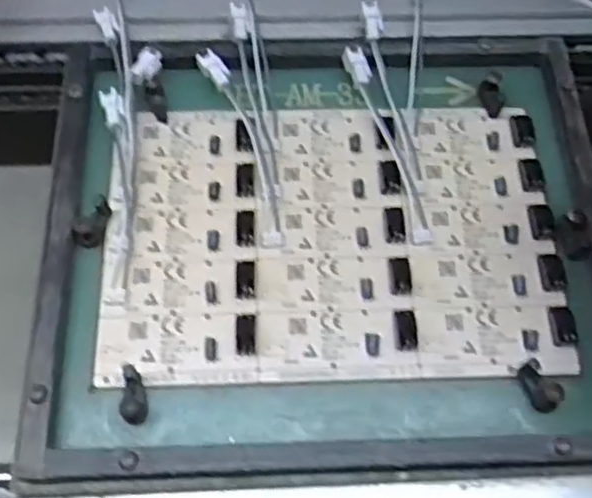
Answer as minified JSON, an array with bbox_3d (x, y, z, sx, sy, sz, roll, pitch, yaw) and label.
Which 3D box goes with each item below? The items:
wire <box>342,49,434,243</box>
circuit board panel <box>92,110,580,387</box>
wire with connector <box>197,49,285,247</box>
[{"bbox_3d":[0.041,-0.049,0.307,0.013,0.019,0.097,-14,62,-8],"label":"wire"},{"bbox_3d":[0.016,-0.006,0.297,0.190,0.014,0.124,-2,61,-1],"label":"circuit board panel"},{"bbox_3d":[-0.023,-0.045,0.311,0.015,0.014,0.097,-18,77,-10],"label":"wire with connector"}]

